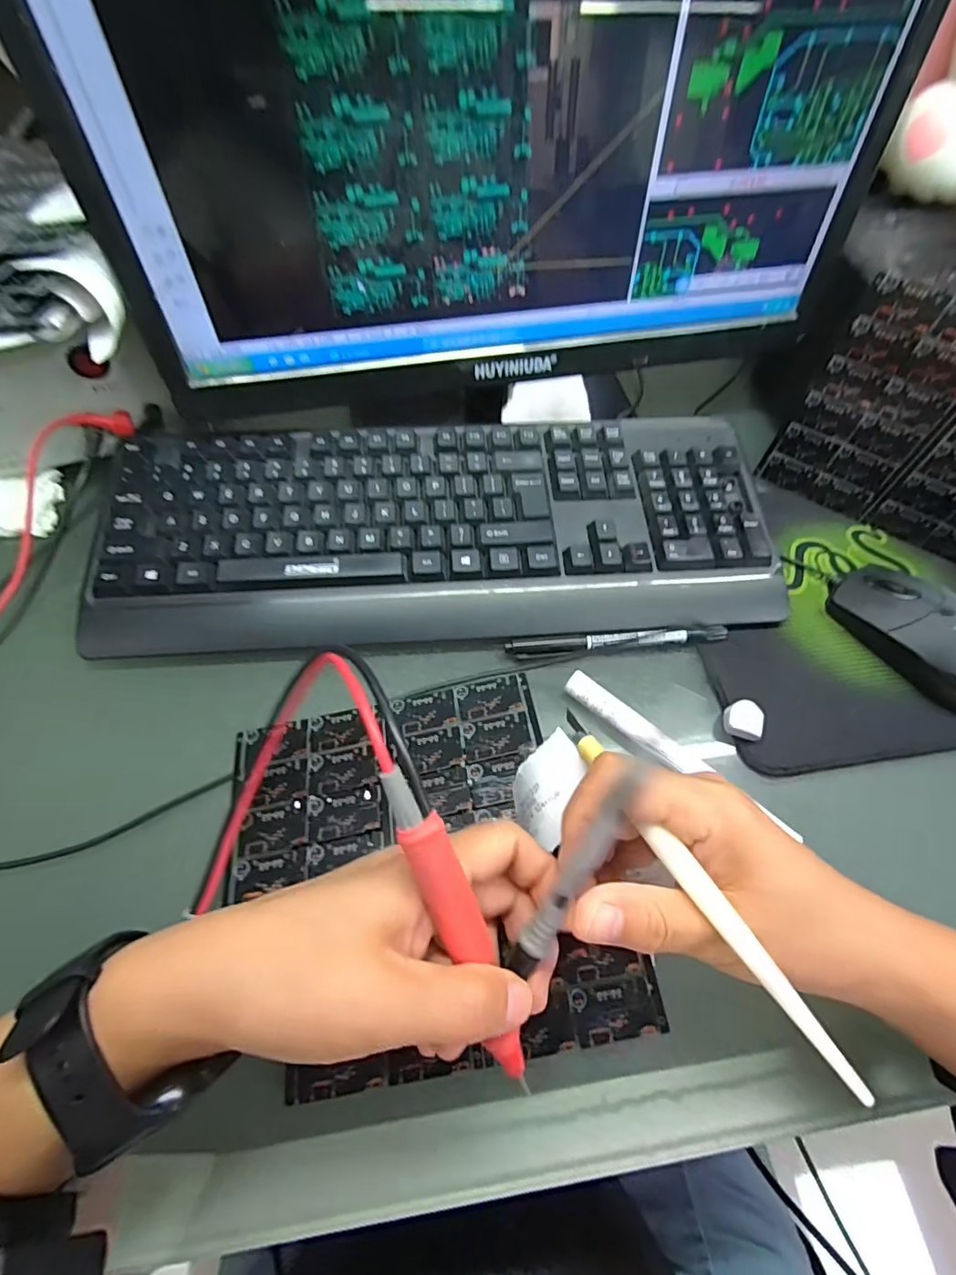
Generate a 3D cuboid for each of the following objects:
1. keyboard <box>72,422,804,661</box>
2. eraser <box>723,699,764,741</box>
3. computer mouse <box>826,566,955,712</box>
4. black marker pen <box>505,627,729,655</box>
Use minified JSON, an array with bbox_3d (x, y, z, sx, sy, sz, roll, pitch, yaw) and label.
[{"bbox_3d":[-0.024,-0.072,0.361,0.435,0.040,0.160,-3,61,-4],"label":"keyboard"},{"bbox_3d":[0.155,0.048,0.315,0.023,0.011,0.020,17,61,7],"label":"eraser"},{"bbox_3d":[0.278,-0.001,0.333,0.052,0.035,0.117,-27,65,-17],"label":"computer mouse"},{"bbox_3d":[0.089,0.003,0.341,0.140,0.008,0.010,-4,61,-5],"label":"black marker pen"}]

